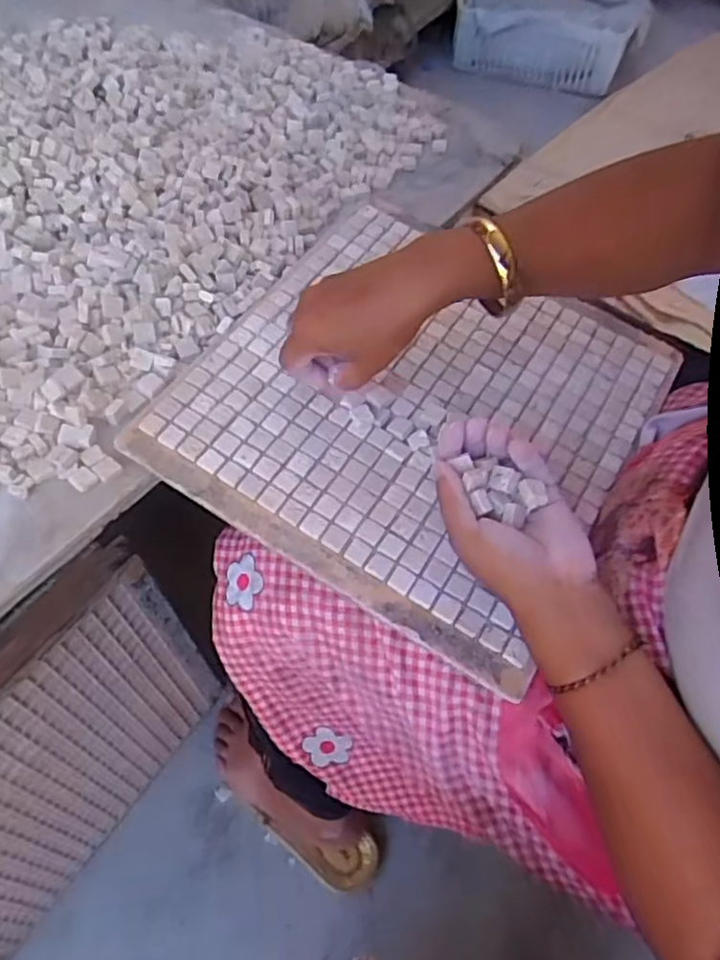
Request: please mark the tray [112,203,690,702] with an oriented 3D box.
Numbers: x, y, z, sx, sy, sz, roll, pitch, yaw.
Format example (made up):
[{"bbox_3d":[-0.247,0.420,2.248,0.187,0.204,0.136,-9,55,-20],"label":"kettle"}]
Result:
[{"bbox_3d":[0.043,-0.067,0.516,0.320,0.037,0.334,28,61,15],"label":"tray"}]

